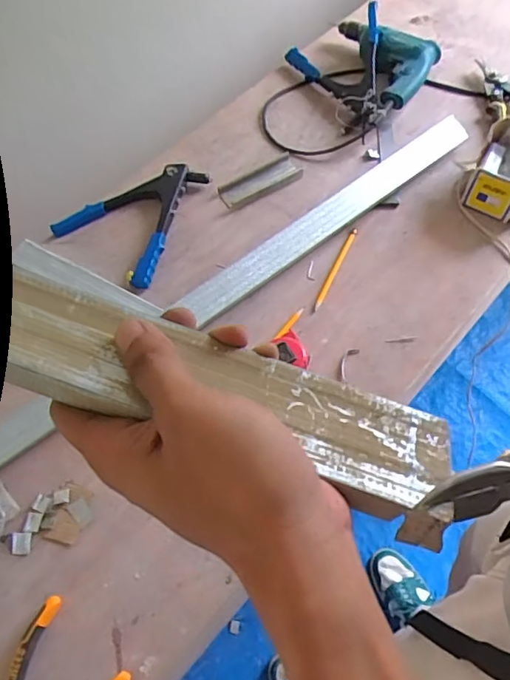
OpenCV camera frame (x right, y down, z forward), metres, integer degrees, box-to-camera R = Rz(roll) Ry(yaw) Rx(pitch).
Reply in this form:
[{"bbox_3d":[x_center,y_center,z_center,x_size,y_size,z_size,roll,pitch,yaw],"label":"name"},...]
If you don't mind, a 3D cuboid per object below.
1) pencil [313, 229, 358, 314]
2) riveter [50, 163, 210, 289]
[{"bbox_3d":[0.126,-0.112,0.814,0.013,0.008,0.171,22,65,14],"label":"pencil"},{"bbox_3d":[-0.184,-0.215,0.882,0.194,0.026,0.238,34,68,19],"label":"riveter"}]

